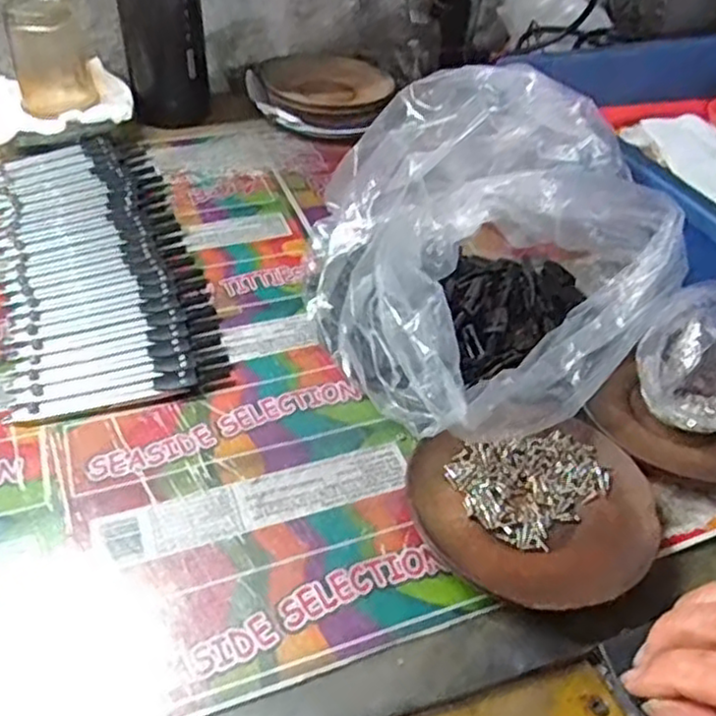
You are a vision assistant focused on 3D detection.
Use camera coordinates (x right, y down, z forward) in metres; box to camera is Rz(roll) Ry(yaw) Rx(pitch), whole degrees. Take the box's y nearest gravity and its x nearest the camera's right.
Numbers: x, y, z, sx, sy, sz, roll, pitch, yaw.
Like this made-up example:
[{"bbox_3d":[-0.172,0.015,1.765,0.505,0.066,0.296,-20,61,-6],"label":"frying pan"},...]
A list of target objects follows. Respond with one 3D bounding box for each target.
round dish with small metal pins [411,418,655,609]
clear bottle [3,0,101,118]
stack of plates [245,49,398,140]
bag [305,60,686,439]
[{"bbox_3d":[0.086,0.069,0.340,0.115,0.022,0.097,-9,44,-13],"label":"round dish with small metal pins"},{"bbox_3d":[-0.242,-0.232,0.581,0.057,0.096,0.051,-15,46,-19],"label":"clear bottle"},{"bbox_3d":[-0.037,-0.236,0.654,0.132,0.030,0.155,10,43,6],"label":"stack of plates"},{"bbox_3d":[0.063,-0.077,0.434,0.213,0.105,0.229,-30,53,-31],"label":"bag"}]

